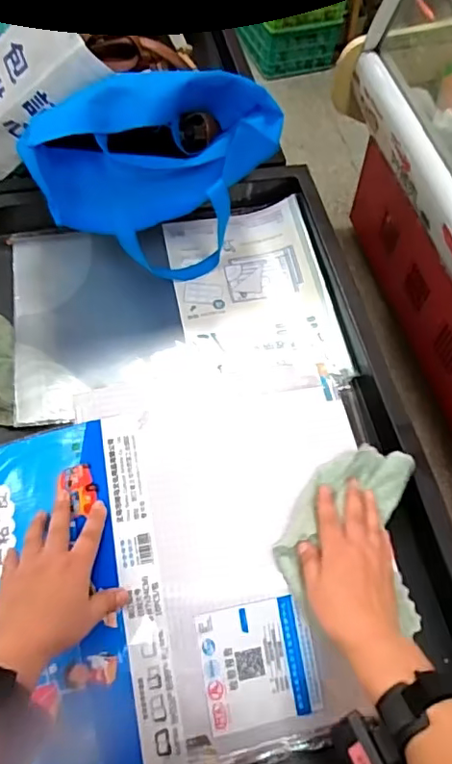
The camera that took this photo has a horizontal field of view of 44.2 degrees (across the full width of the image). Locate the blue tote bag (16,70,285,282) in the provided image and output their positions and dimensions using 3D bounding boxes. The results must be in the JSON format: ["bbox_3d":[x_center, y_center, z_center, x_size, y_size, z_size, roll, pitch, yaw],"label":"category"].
[{"bbox_3d":[-0.083,-0.255,0.698,0.295,0.218,0.143,-20,64,-15],"label":"blue tote bag"}]

